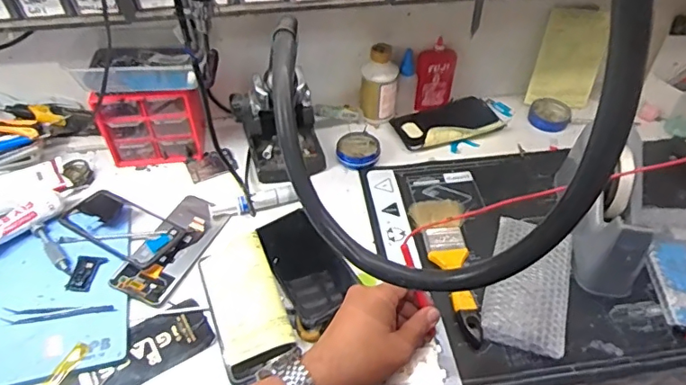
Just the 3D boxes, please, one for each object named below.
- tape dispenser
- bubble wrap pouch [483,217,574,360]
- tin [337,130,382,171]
[{"bbox_3d":[0.315,0.018,0.617,0.066,0.095,0.192,8,48,7],"label":"tape dispenser"},{"bbox_3d":[0.211,0.099,0.584,0.087,0.024,0.159,15,49,13],"label":"bubble wrap pouch"},{"bbox_3d":[0.022,-0.064,0.742,0.060,0.015,0.070,0,47,0],"label":"tin"}]

